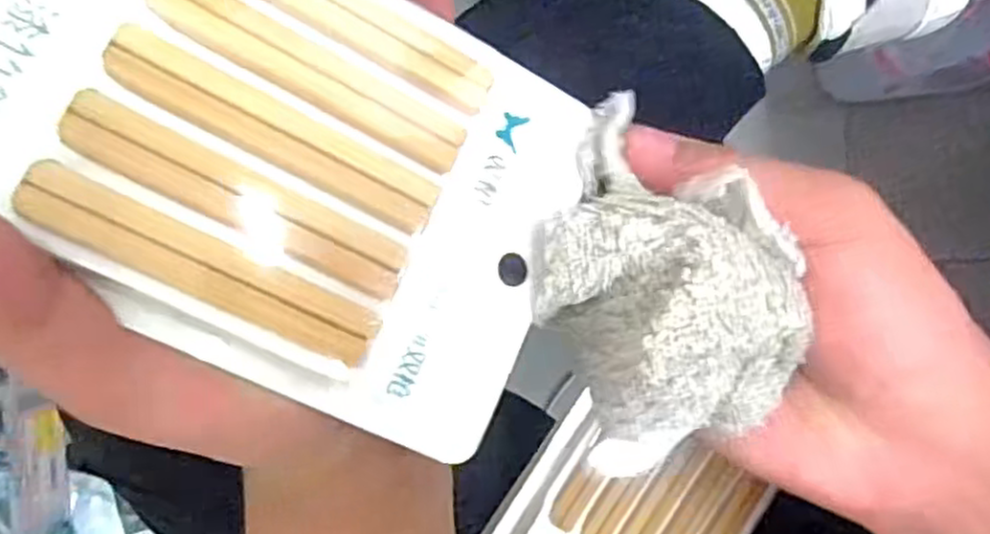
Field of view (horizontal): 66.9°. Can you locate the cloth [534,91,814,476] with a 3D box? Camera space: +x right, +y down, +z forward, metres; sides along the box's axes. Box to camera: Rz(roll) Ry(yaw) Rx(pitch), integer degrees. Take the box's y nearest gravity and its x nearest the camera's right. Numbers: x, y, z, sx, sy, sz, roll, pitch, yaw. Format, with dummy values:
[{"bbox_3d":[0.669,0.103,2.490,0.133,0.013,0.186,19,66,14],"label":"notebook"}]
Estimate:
[{"bbox_3d":[0.043,0.003,0.196,0.062,0.040,0.095,-19,90,8],"label":"cloth"}]

